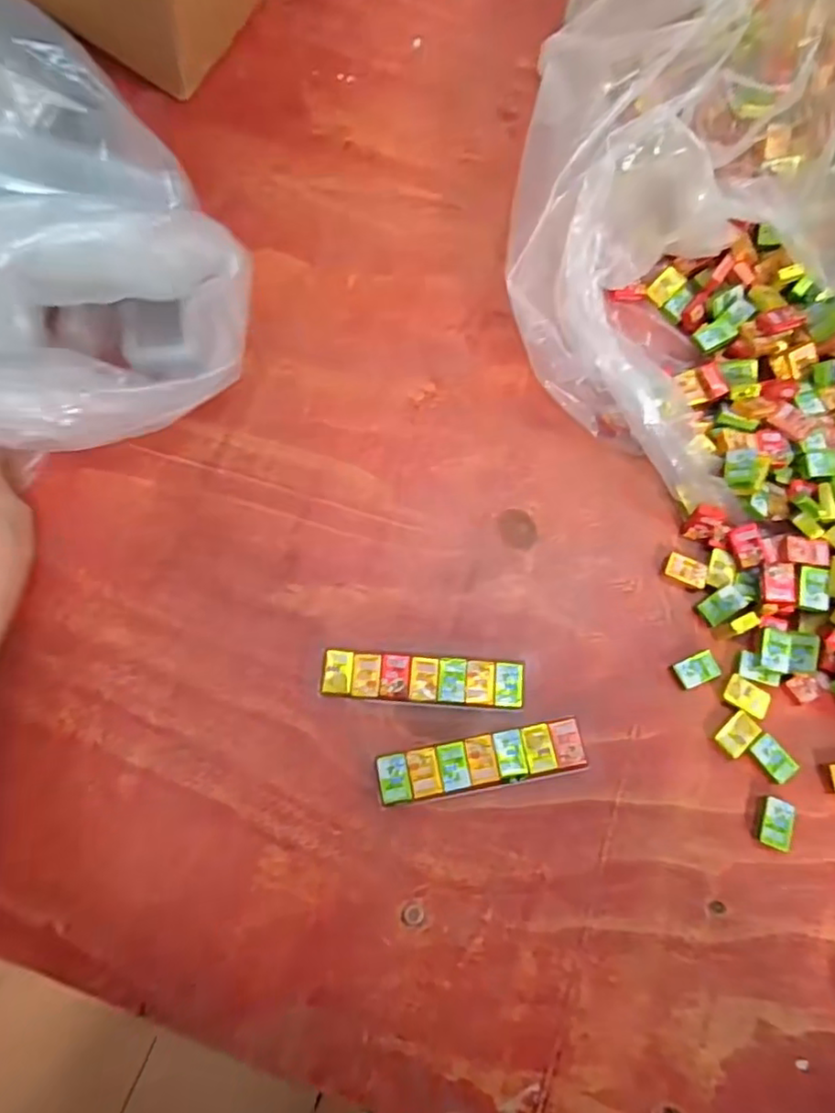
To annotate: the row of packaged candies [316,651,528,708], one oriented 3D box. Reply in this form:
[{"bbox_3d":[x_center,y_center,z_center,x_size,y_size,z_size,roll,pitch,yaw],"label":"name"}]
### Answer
[{"bbox_3d":[0.004,0.074,0.360,0.119,0.010,0.027,3,73,0],"label":"row of packaged candies"}]

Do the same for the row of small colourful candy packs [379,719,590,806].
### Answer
[{"bbox_3d":[0.037,0.120,0.347,0.118,0.010,0.028,-10,74,-4],"label":"row of small colourful candy packs"}]

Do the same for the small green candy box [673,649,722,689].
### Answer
[{"bbox_3d":[0.170,0.069,0.363,0.026,0.009,0.017,-22,75,-7],"label":"small green candy box"}]

